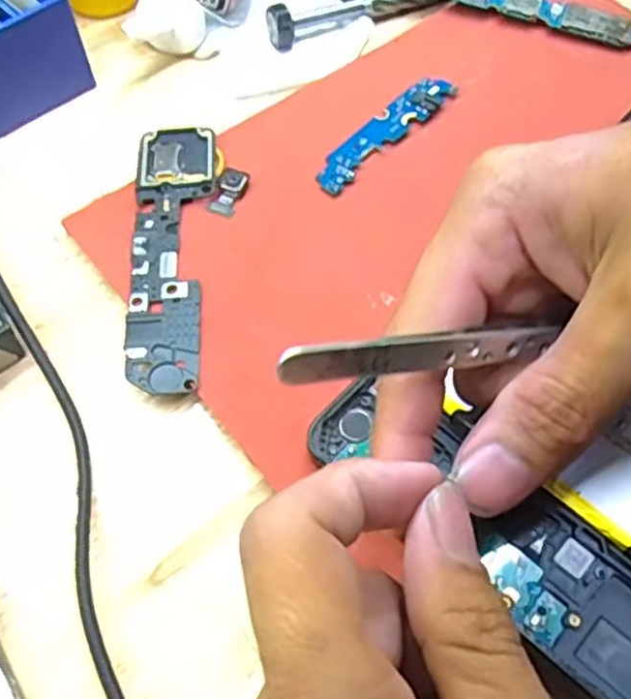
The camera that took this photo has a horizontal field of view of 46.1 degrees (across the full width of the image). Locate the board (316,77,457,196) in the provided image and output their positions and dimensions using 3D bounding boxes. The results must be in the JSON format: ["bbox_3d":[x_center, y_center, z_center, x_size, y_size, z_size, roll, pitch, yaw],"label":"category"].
[{"bbox_3d":[0.026,-0.083,0.283,0.016,0.006,0.070,39,68,21],"label":"board"}]

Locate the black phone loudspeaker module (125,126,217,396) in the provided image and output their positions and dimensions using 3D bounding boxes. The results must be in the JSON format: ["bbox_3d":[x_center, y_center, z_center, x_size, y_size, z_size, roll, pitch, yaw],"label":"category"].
[{"bbox_3d":[-0.049,-0.034,0.254,0.026,0.005,0.108,-2,60,0],"label":"black phone loudspeaker module"}]

